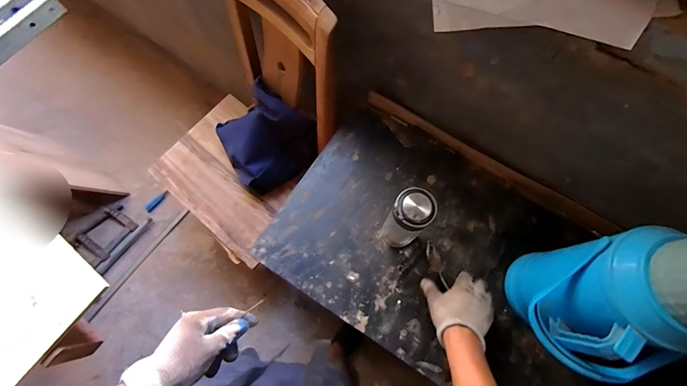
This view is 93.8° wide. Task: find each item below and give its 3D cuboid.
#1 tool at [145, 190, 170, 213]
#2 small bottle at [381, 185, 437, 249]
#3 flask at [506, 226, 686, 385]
[{"bbox_3d":[-0.858,0.037,1.480,0.125,0.020,0.042,-43,76,-12],"label":"tool"},{"bbox_3d":[0.117,0.053,0.608,0.063,0.199,0.067,34,76,11],"label":"small bottle"},{"bbox_3d":[0.383,0.164,0.464,0.151,0.370,0.163,39,77,12],"label":"flask"}]

